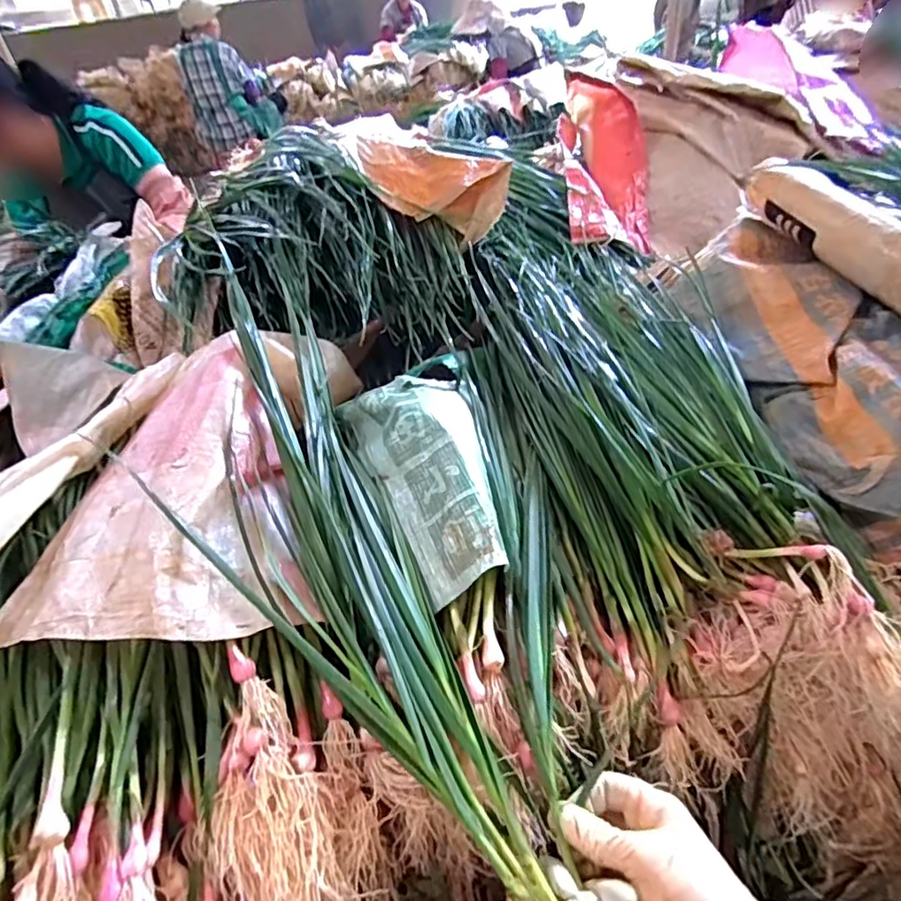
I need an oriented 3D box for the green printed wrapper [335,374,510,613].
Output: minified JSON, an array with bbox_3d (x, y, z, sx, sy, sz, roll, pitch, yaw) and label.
[{"bbox_3d":[-0.016,0.016,0.517,0.111,0.032,0.238,-31,49,1],"label":"green printed wrapper"}]

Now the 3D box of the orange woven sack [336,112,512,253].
[{"bbox_3d":[-0.048,-0.382,0.790,0.147,0.056,0.296,-32,62,-28],"label":"orange woven sack"}]

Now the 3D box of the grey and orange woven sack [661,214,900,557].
[{"bbox_3d":[0.366,-0.100,0.585,0.174,0.062,0.410,-26,47,8],"label":"grey and orange woven sack"}]

